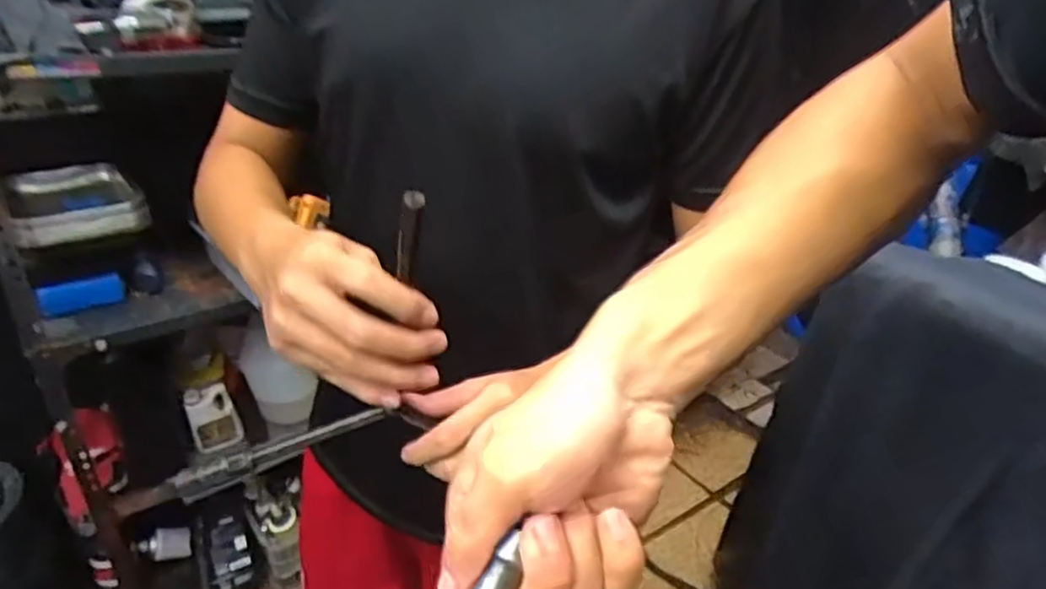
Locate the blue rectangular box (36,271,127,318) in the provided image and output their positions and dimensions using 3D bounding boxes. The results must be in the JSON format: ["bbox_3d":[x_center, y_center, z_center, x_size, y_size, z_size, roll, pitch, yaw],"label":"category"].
[{"bbox_3d":[-0.702,-0.001,1.075,0.116,0.048,0.018,-16,35,-33],"label":"blue rectangular box"}]

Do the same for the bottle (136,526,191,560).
[{"bbox_3d":[-0.766,0.534,1.442,0.110,0.051,0.047,-6,30,-18],"label":"bottle"}]

